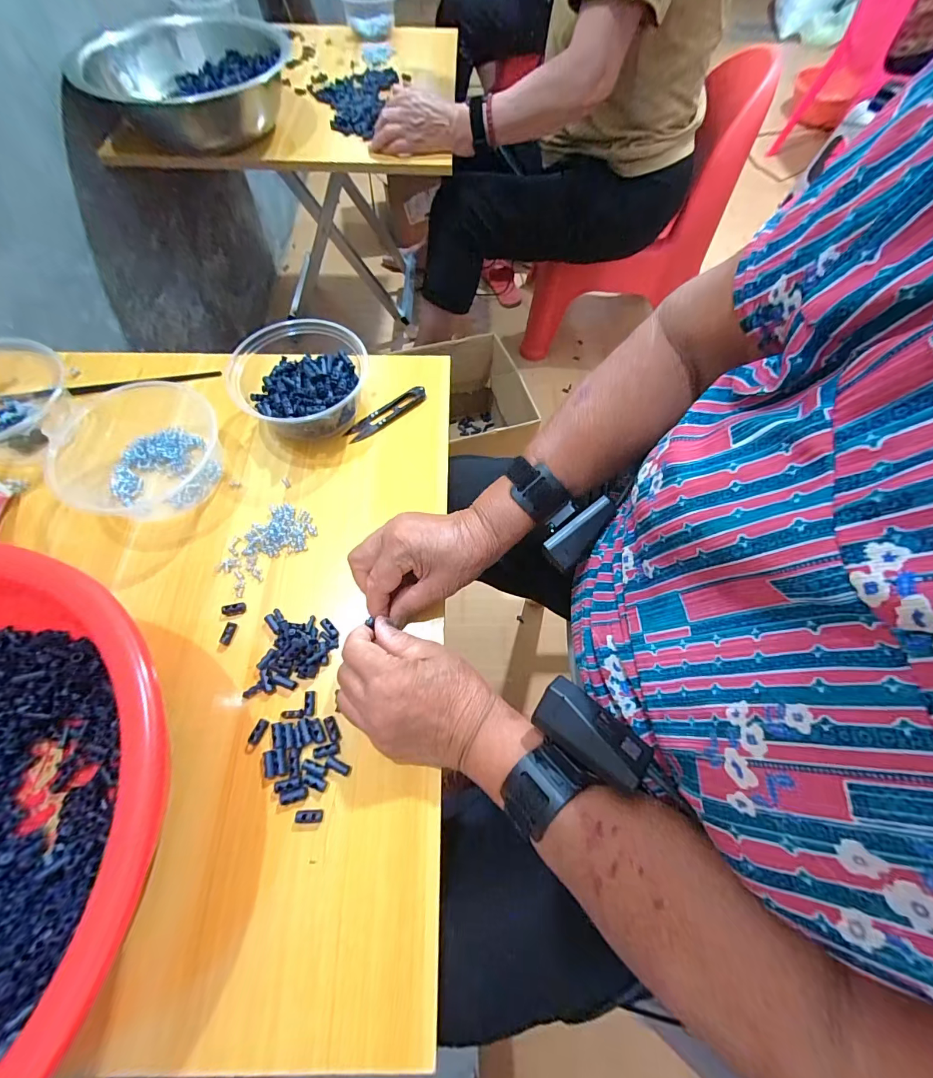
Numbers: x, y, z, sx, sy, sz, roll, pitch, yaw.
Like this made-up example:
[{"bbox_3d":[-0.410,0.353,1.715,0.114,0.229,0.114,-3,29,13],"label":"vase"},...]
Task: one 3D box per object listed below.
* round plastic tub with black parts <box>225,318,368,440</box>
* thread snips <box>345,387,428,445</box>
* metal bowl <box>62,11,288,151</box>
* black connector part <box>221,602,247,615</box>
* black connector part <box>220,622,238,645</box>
[{"bbox_3d":[-0.176,-0.156,0.431,0.127,0.067,0.129,1,66,-1],"label":"round plastic tub with black parts"},{"bbox_3d":[-0.089,-0.140,0.458,0.100,0.013,0.024,-40,73,-17],"label":"thread snips"},{"bbox_3d":[-0.446,-0.746,0.674,0.259,0.101,0.311,-1,66,-2],"label":"metal bowl"},{"bbox_3d":[-0.204,0.061,0.361,0.021,0.005,0.011,-10,67,-6],"label":"black connector part"},{"bbox_3d":[-0.205,0.081,0.355,0.009,0.004,0.019,8,66,2],"label":"black connector part"}]

